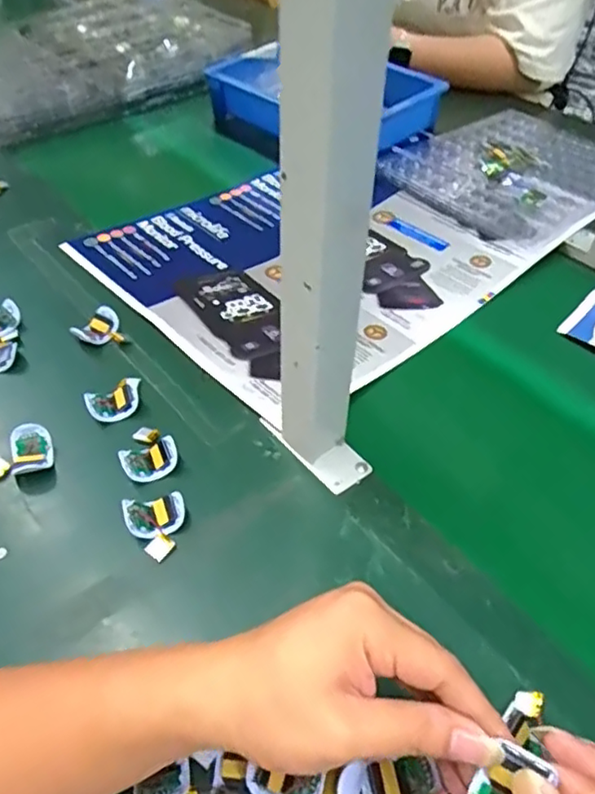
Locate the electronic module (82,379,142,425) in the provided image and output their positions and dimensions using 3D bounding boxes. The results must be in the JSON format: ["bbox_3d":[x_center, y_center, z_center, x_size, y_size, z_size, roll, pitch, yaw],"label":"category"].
[{"bbox_3d":[-0.156,0.004,0.529,0.047,0.016,0.037,-20,50,-18],"label":"electronic module"}]

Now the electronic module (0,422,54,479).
[{"bbox_3d":[-0.223,0.044,0.492,0.051,0.023,0.036,-13,48,-12],"label":"electronic module"}]

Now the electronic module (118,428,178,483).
[{"bbox_3d":[-0.120,0.041,0.490,0.042,0.016,0.049,-15,49,-14],"label":"electronic module"}]

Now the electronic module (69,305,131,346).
[{"bbox_3d":[-0.191,-0.062,0.592,0.045,0.024,0.044,-20,50,-18],"label":"electronic module"}]

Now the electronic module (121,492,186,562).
[{"bbox_3d":[-0.100,0.090,0.445,0.042,0.022,0.043,-23,51,-21],"label":"electronic module"}]

